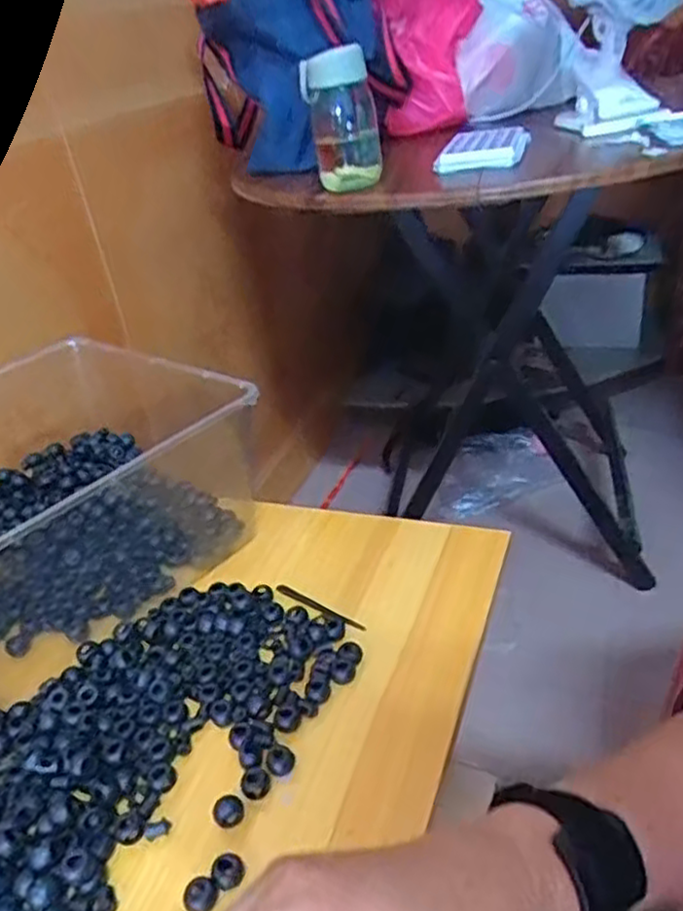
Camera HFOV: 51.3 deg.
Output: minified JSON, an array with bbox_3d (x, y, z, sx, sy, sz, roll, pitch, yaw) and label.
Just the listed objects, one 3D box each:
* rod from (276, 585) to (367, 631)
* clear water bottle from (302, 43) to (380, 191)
[{"bbox_3d":[-0.018,0.121,0.567,0.090,0.008,0.007,21,40,34],"label":"rod"},{"bbox_3d":[-0.001,-0.371,0.793,0.082,0.142,0.073,-9,32,-1],"label":"clear water bottle"}]

